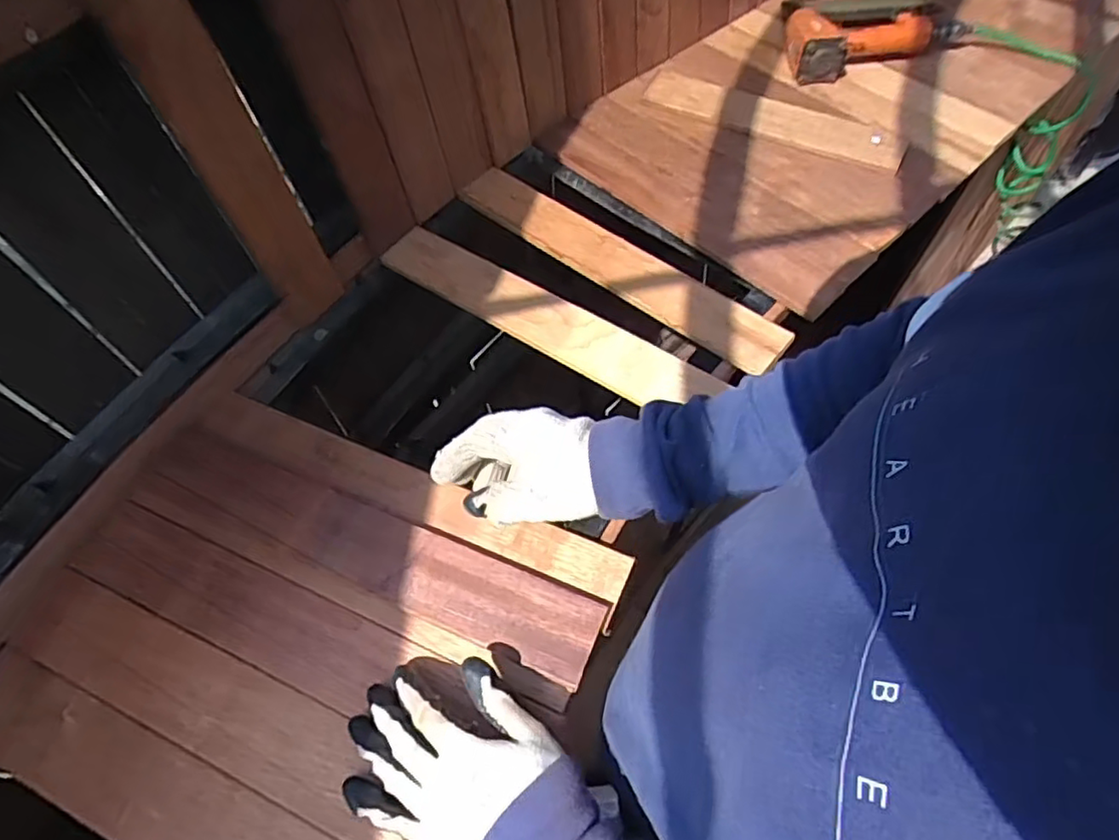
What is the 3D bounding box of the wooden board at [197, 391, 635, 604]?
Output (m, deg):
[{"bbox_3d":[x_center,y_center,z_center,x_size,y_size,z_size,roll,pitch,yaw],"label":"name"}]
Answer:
[{"bbox_3d":[-0.136,0.060,0.560,0.408,0.011,0.048,20,61,13],"label":"wooden board"}]

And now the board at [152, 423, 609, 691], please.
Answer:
[{"bbox_3d":[-0.164,0.100,0.531,0.411,0.011,0.067,20,61,14],"label":"board"}]

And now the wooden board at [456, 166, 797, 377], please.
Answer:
[{"bbox_3d":[0.059,-0.178,0.708,0.407,0.022,0.069,35,65,21],"label":"wooden board"}]

